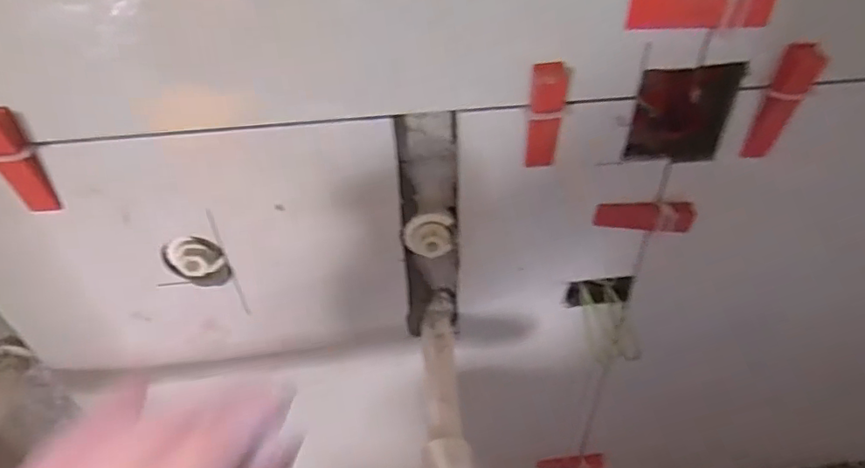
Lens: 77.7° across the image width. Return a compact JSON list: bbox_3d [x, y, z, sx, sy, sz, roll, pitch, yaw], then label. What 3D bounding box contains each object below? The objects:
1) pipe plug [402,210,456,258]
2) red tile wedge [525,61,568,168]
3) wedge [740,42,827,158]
[{"bbox_3d":[-0.001,0.002,0.404,0.037,0.030,0.020,-8,41,-6],"label":"pipe plug"},{"bbox_3d":[0.073,-0.073,0.347,0.022,0.072,0.015,4,41,7],"label":"red tile wedge"},{"bbox_3d":[0.232,-0.084,0.357,0.025,0.083,0.016,22,47,26],"label":"wedge"}]

